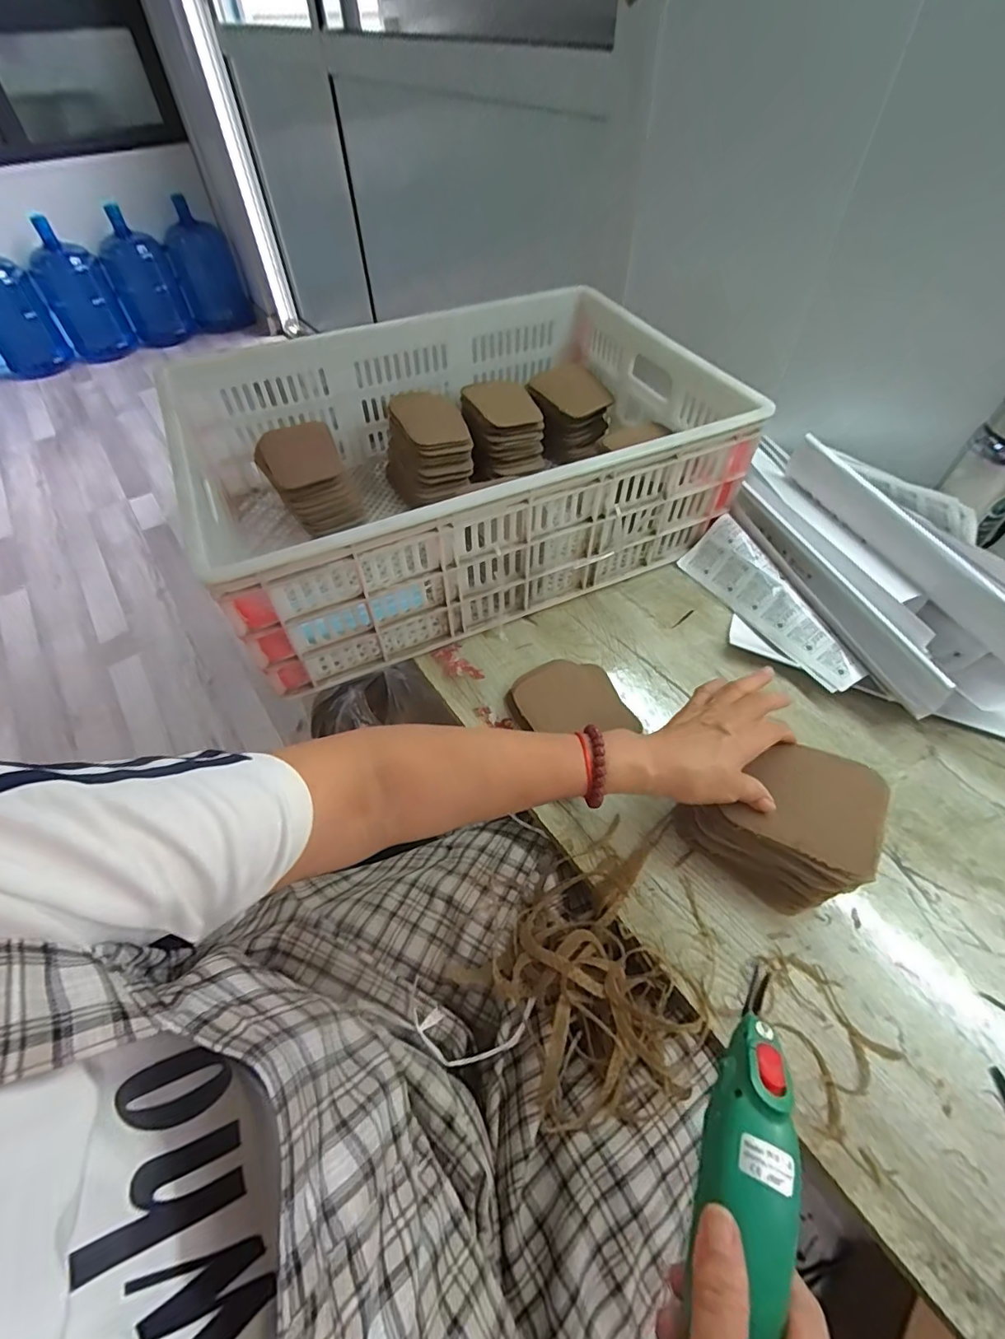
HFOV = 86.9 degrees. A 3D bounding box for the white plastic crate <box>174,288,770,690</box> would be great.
[{"bbox_3d":[-0.053,-0.279,0.686,0.606,0.187,0.433,-22,55,-15],"label":"white plastic crate"}]

